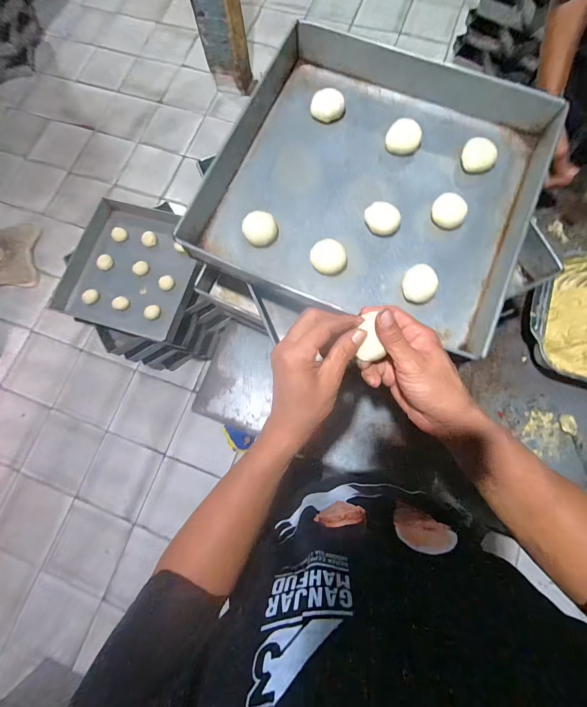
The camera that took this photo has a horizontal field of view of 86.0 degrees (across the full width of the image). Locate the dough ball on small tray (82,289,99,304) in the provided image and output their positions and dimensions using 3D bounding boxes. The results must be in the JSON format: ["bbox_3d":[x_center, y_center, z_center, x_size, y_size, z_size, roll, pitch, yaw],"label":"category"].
[{"bbox_3d":[-0.729,-0.205,1.127,0.044,0.039,0.053,38,81,11],"label":"dough ball on small tray"}]

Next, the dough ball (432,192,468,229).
[{"bbox_3d":[0.246,-0.225,0.497,0.052,0.024,0.045,38,81,11],"label":"dough ball"}]

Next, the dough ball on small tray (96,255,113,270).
[{"bbox_3d":[-0.695,-0.336,1.157,0.055,0.030,0.055,-1,76,3],"label":"dough ball on small tray"}]

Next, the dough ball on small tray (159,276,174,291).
[{"bbox_3d":[-0.454,-0.251,1.131,0.052,0.053,0.040,-40,80,-8],"label":"dough ball on small tray"}]

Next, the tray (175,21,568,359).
[{"bbox_3d":[0.123,-0.294,0.517,0.490,0.055,0.491,24,79,9],"label":"tray"}]

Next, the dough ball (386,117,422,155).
[{"bbox_3d":[0.186,-0.368,0.533,0.054,0.026,0.050,-1,76,3],"label":"dough ball"}]

